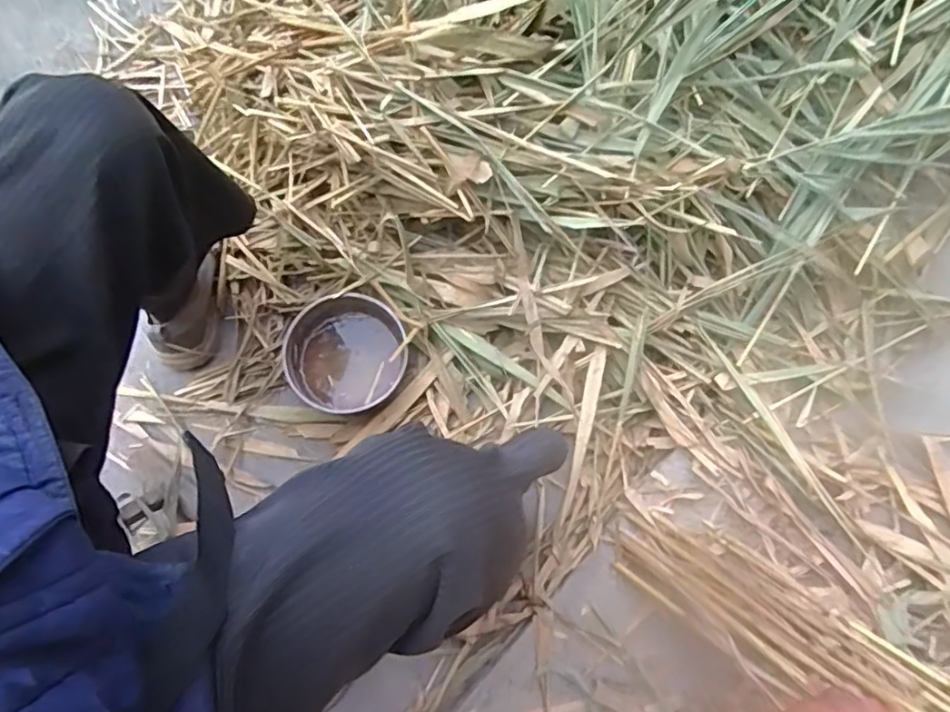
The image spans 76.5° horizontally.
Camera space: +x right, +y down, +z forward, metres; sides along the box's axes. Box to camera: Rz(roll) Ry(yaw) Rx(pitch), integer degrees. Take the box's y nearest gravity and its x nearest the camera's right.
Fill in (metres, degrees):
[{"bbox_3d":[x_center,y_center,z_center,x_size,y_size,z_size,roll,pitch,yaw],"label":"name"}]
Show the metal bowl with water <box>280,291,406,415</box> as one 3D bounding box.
[{"bbox_3d":[-0.175,0.004,0.836,0.166,0.068,0.159,-38,79,-8],"label":"metal bowl with water"}]

